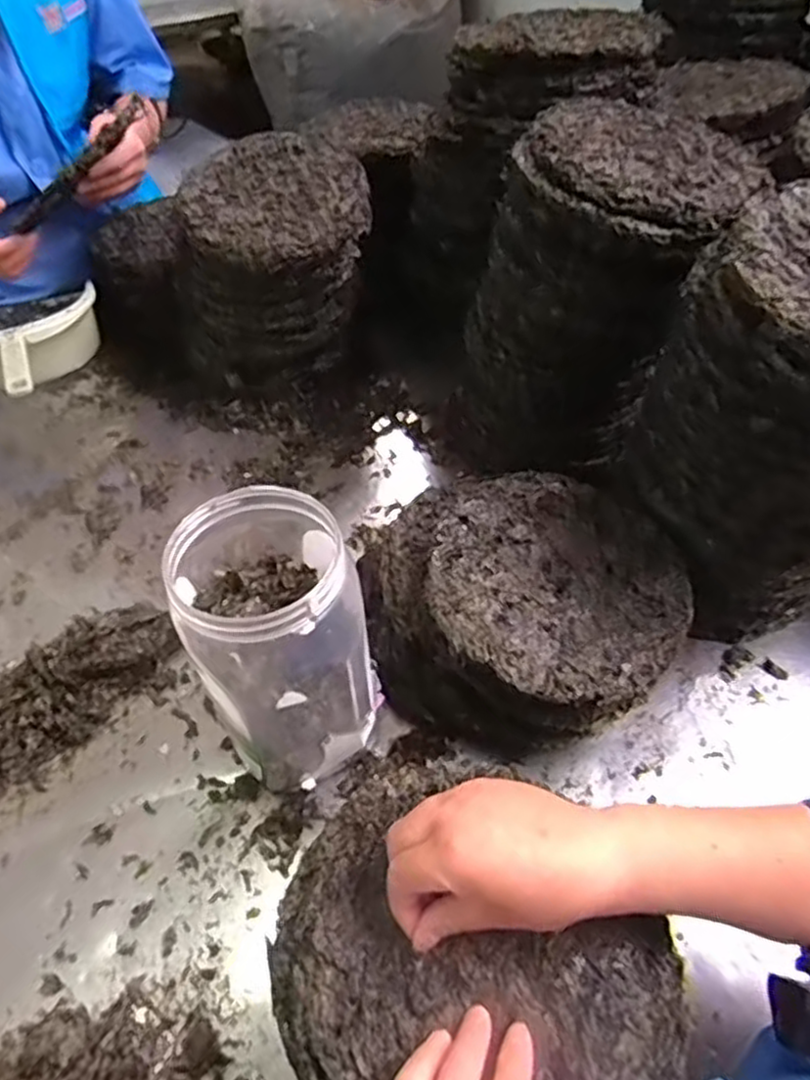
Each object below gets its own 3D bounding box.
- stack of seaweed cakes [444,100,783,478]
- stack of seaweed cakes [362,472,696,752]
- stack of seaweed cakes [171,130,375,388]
[{"bbox_3d":[0.178,-0.243,0.706,0.237,0.295,0.224,12,51,11],"label":"stack of seaweed cakes"},{"bbox_3d":[0.083,0.056,0.599,0.265,0.111,0.218,28,57,24],"label":"stack of seaweed cakes"},{"bbox_3d":[-0.135,-0.301,0.831,0.193,0.231,0.175,6,50,6],"label":"stack of seaweed cakes"}]

